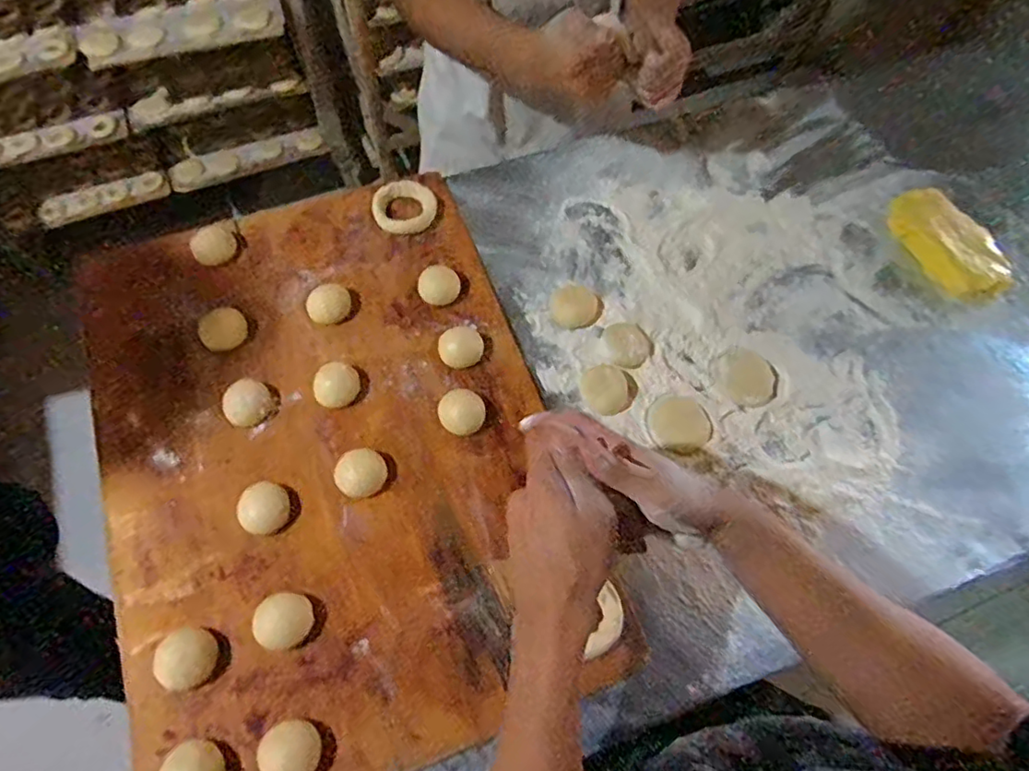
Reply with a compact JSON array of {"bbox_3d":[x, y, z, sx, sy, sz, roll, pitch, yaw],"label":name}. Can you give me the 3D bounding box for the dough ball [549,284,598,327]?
[{"bbox_3d":[0.066,-0.091,0.666,0.051,0.011,0.056,1,64,-1],"label":"dough ball"}]

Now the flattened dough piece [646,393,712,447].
[{"bbox_3d":[0.171,0.036,0.615,0.063,0.004,0.057,8,64,2],"label":"flattened dough piece"}]

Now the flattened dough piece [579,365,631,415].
[{"bbox_3d":[0.096,0.006,0.624,0.046,0.021,0.053,-23,67,-12],"label":"flattened dough piece"}]

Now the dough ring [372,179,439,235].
[{"bbox_3d":[-0.130,-0.214,0.704,0.075,0.019,0.067,-17,66,-9],"label":"dough ring"}]

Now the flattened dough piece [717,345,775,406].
[{"bbox_3d":[0.251,-0.010,0.638,0.059,0.007,0.064,1,64,-1],"label":"flattened dough piece"}]

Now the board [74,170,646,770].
[{"bbox_3d":[-0.180,0.055,0.585,0.428,0.030,0.592,-19,66,-10],"label":"board"}]

